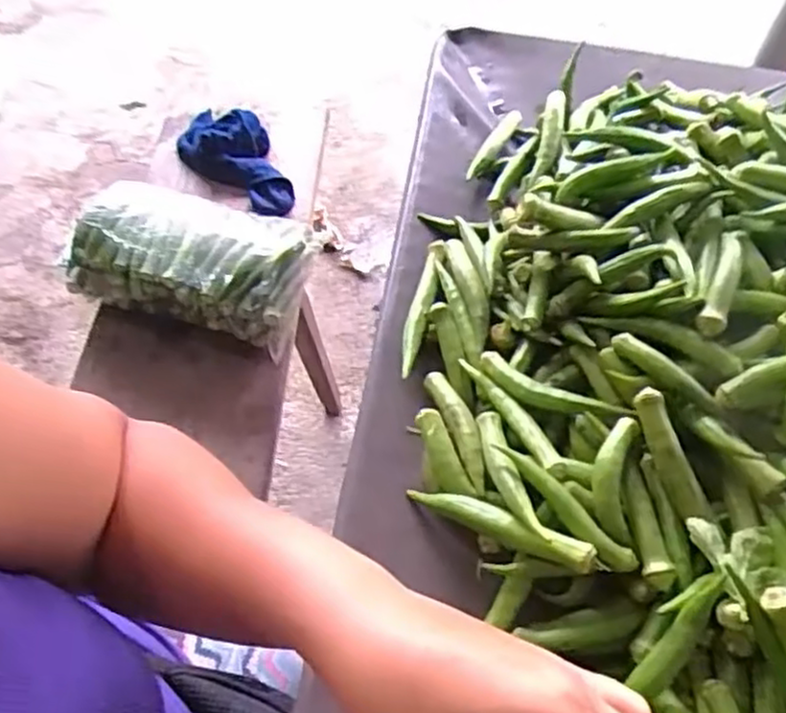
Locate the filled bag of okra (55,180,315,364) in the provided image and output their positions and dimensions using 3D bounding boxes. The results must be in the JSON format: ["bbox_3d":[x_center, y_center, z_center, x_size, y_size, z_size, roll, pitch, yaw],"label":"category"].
[{"bbox_3d":[-0.245,-0.120,0.925,0.292,0.086,0.157,18,56,8],"label":"filled bag of okra"}]

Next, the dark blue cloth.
[{"bbox_3d":[-0.234,-0.288,1.083,0.129,0.071,0.187,-18,58,-16],"label":"dark blue cloth"}]

